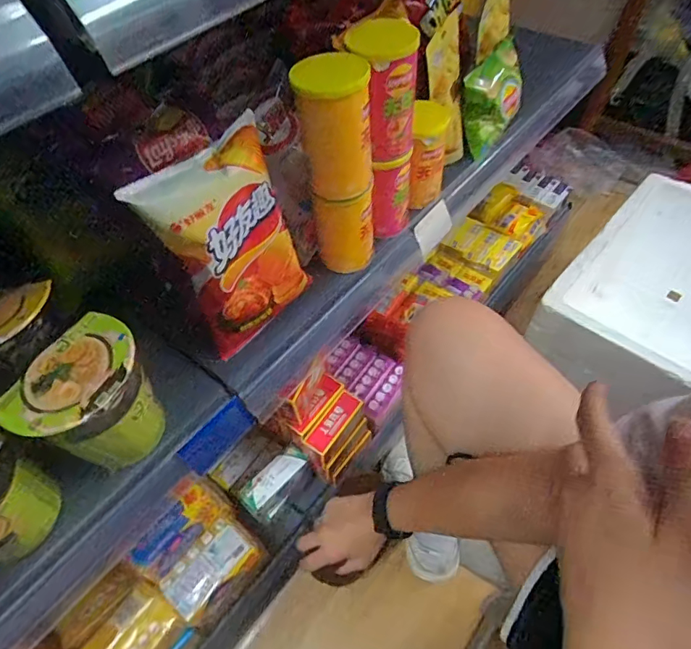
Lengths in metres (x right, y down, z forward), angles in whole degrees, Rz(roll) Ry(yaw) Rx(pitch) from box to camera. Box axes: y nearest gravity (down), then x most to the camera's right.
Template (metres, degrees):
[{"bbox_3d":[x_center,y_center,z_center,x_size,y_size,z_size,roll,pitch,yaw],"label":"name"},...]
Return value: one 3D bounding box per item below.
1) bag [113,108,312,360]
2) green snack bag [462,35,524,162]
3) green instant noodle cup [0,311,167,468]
[{"bbox_3d":[-0.104,-0.079,0.458,0.050,0.187,0.129,26,60,38],"label":"bag"},{"bbox_3d":[0.218,-0.327,0.687,0.044,0.120,0.153,27,60,21],"label":"green snack bag"},{"bbox_3d":[-0.204,0.068,0.405,0.082,0.106,0.101,18,57,16],"label":"green instant noodle cup"}]

